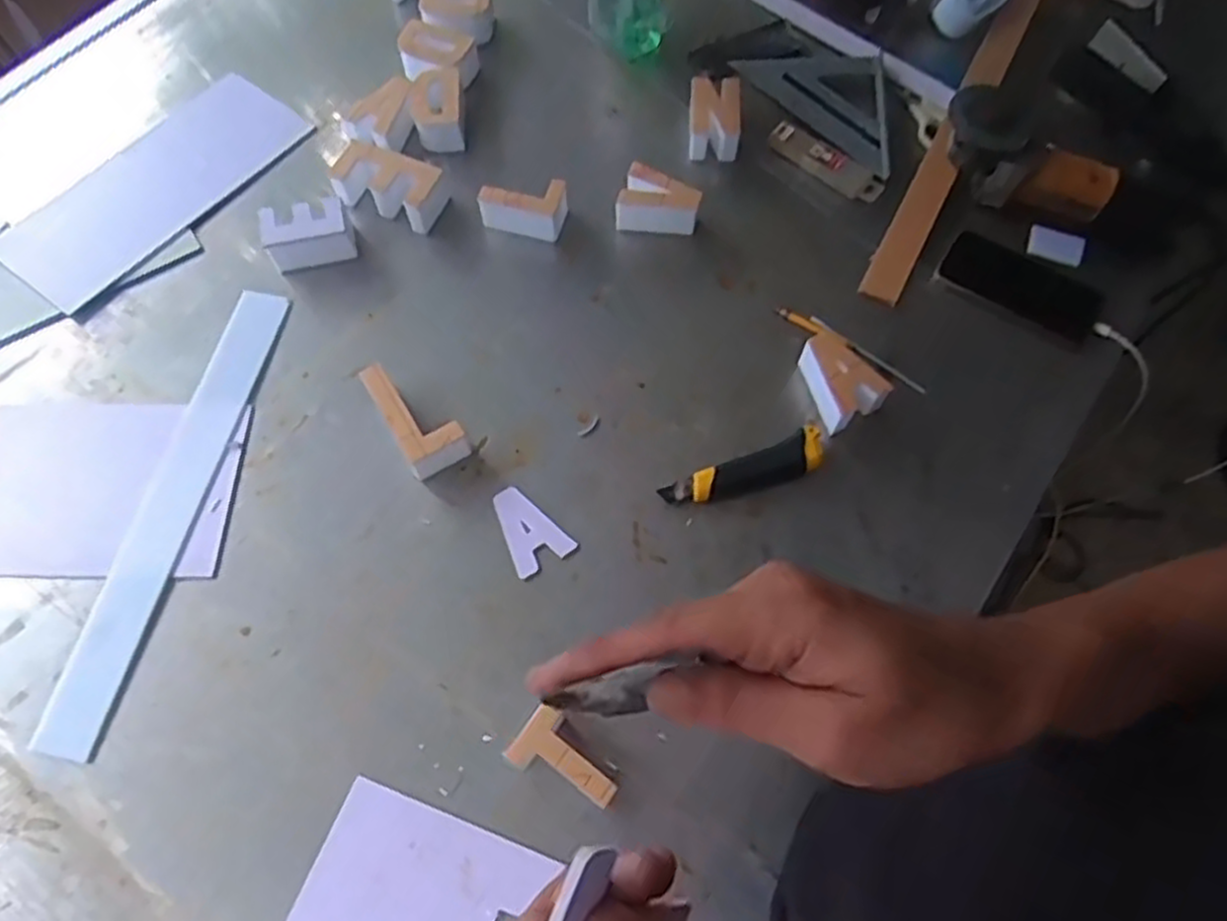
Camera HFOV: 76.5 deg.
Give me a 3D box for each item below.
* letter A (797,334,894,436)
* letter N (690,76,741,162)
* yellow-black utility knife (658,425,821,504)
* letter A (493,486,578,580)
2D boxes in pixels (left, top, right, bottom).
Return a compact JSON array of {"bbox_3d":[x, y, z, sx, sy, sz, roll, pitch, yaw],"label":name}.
[{"bbox_3d":[0.215,-0.078,0.744,0.062,0.040,0.083,-26,68,-12],"label":"letter A"},{"bbox_3d":[0.115,-0.388,0.881,0.056,0.039,0.091,2,65,1],"label":"letter N"},{"bbox_3d":[0.123,0.013,0.717,0.152,0.026,0.039,-22,67,-10],"label":"yellow-black utility knife"},{"bbox_3d":[-0.077,0.059,0.704,0.054,0.004,0.083,-29,68,-13],"label":"letter A"}]

